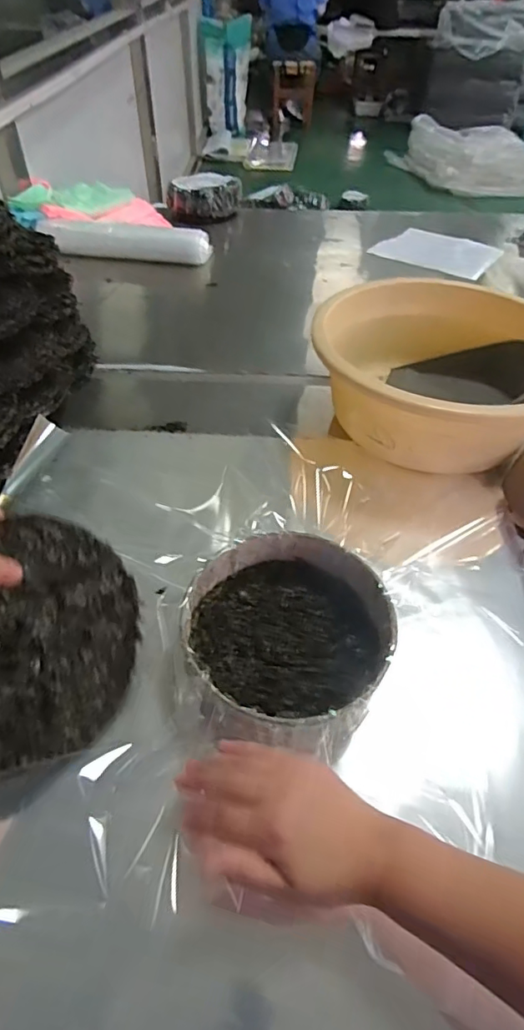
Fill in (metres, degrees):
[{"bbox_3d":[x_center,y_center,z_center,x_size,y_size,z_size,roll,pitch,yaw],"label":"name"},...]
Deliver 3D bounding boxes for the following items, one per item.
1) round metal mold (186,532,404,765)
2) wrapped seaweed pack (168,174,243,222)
[{"bbox_3d":[0.020,0.110,0.498,0.180,0.061,0.189,1,47,-1],"label":"round metal mold"},{"bbox_3d":[-0.144,-0.790,1.335,0.186,0.071,0.146,-4,47,-5],"label":"wrapped seaweed pack"}]

